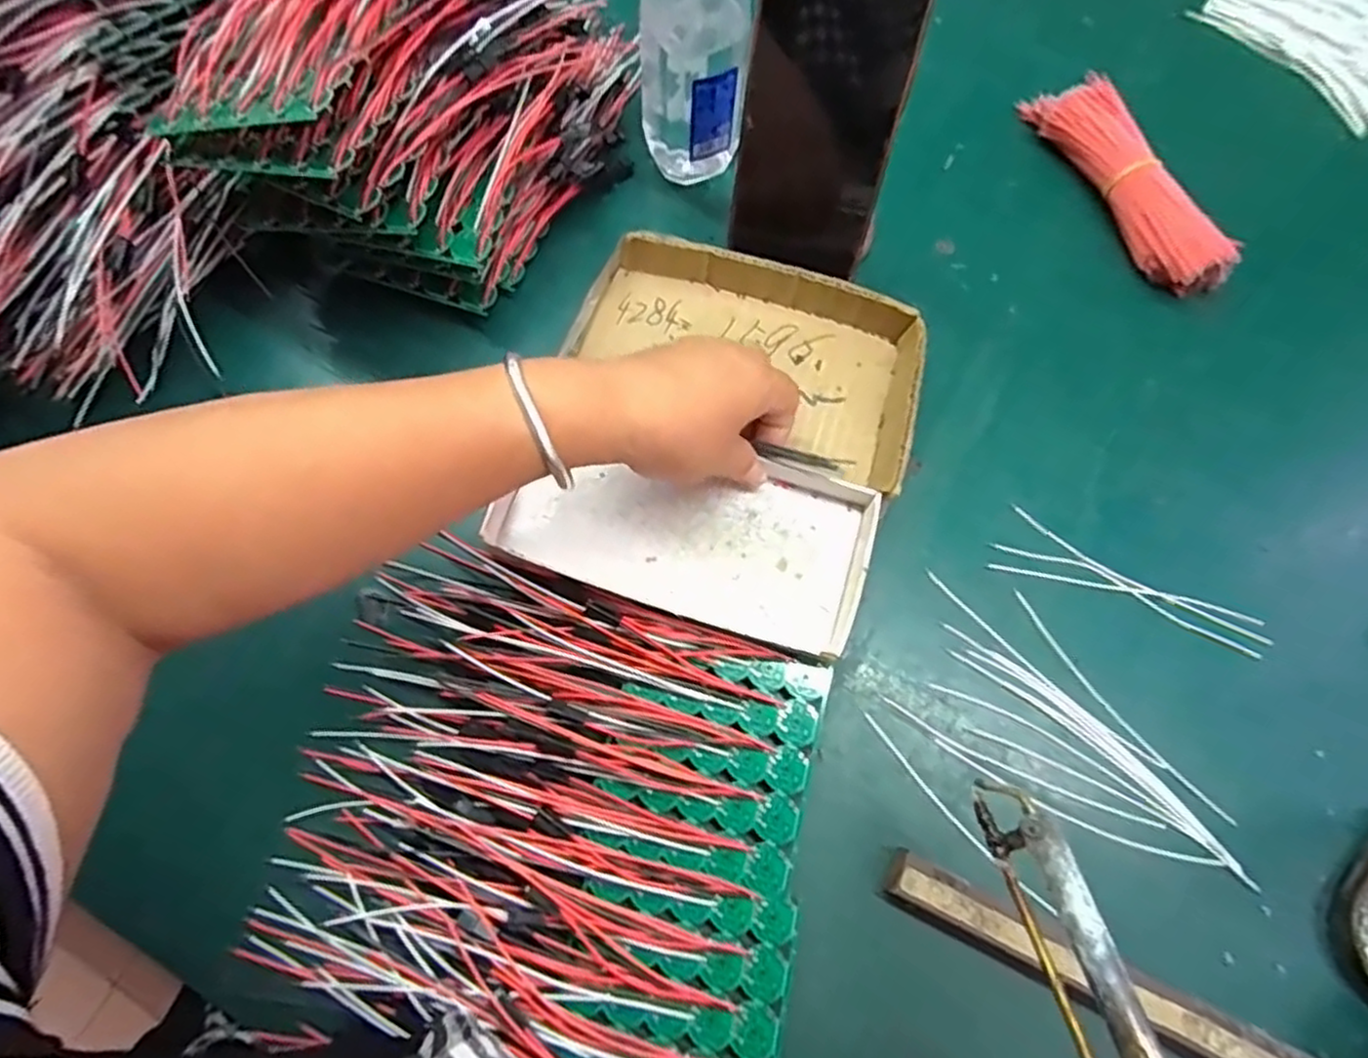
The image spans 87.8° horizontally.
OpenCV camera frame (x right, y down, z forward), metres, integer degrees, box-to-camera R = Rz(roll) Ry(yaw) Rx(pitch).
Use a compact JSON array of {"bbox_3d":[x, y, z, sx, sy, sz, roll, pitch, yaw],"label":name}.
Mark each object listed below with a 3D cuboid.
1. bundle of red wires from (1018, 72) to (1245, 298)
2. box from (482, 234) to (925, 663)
[{"bbox_3d":[0.279,-0.219,0.451,0.037,0.037,0.165,-21,74,-8],"label":"bundle of red wires"},{"bbox_3d":[0.020,-0.054,0.386,0.186,0.025,0.200,19,72,4],"label":"box"}]

